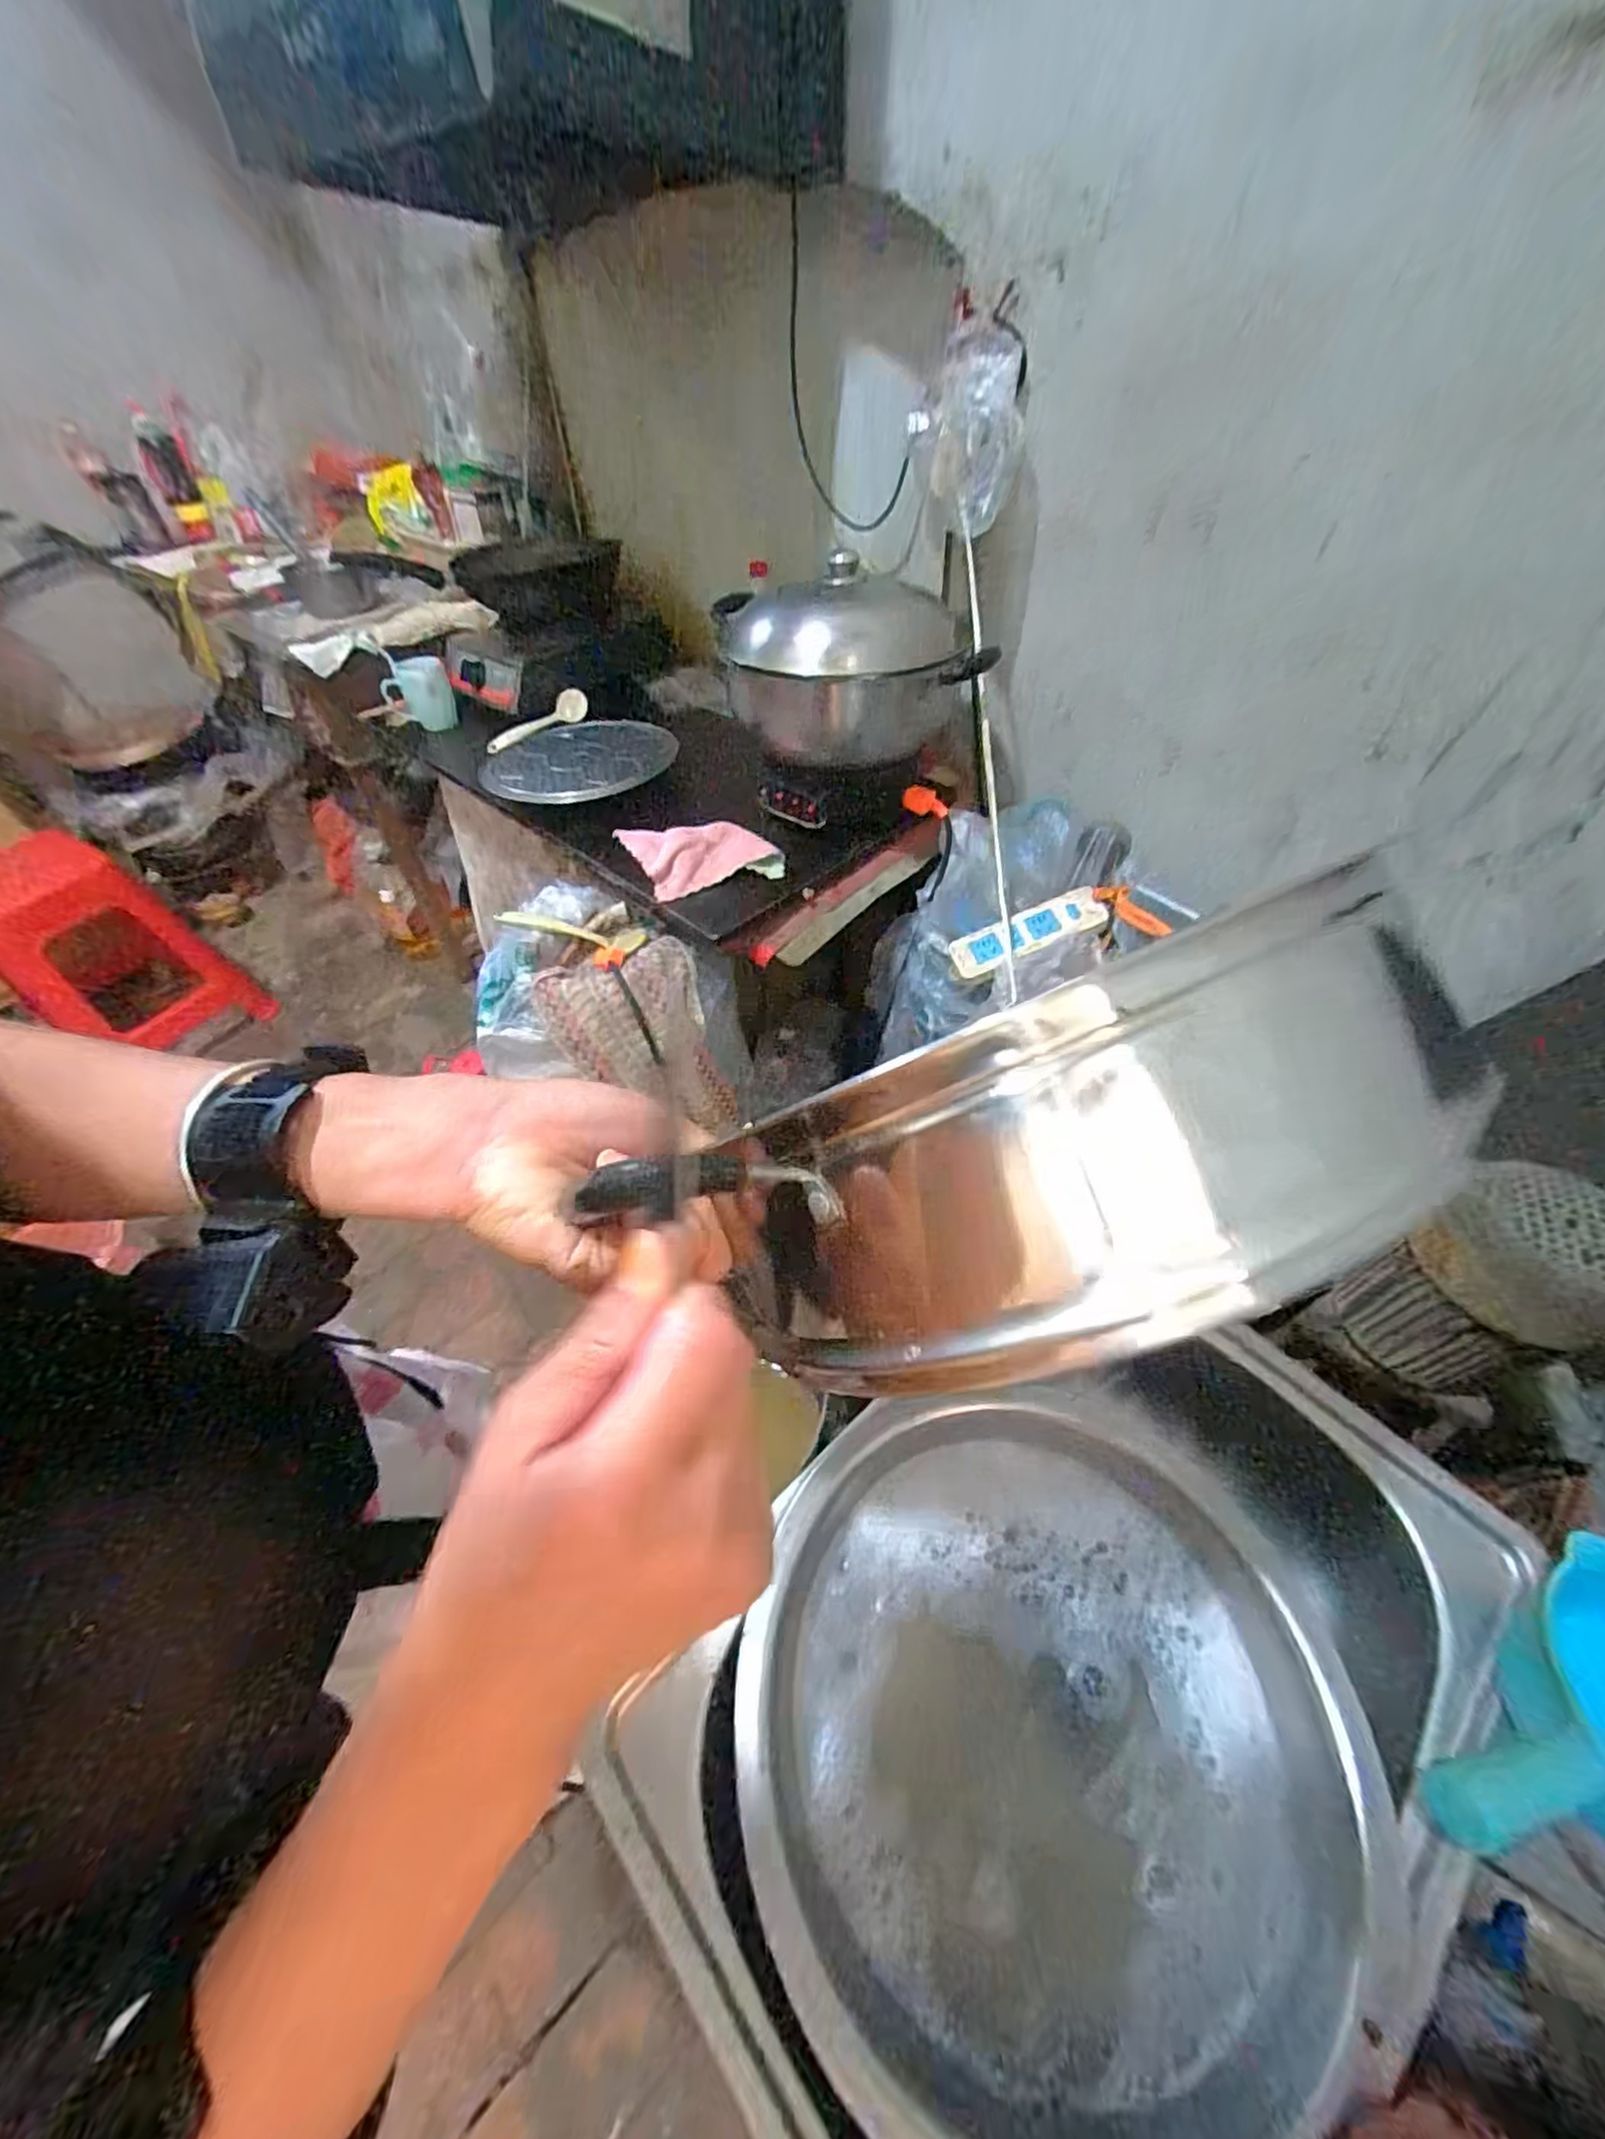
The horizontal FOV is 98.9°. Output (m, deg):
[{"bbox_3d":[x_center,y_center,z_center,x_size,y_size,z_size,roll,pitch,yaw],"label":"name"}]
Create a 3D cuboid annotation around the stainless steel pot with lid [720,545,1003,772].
[{"bbox_3d":[0.037,-0.507,0.875,0.257,0.180,0.248,-9,49,-5],"label":"stainless steel pot with lid"}]

